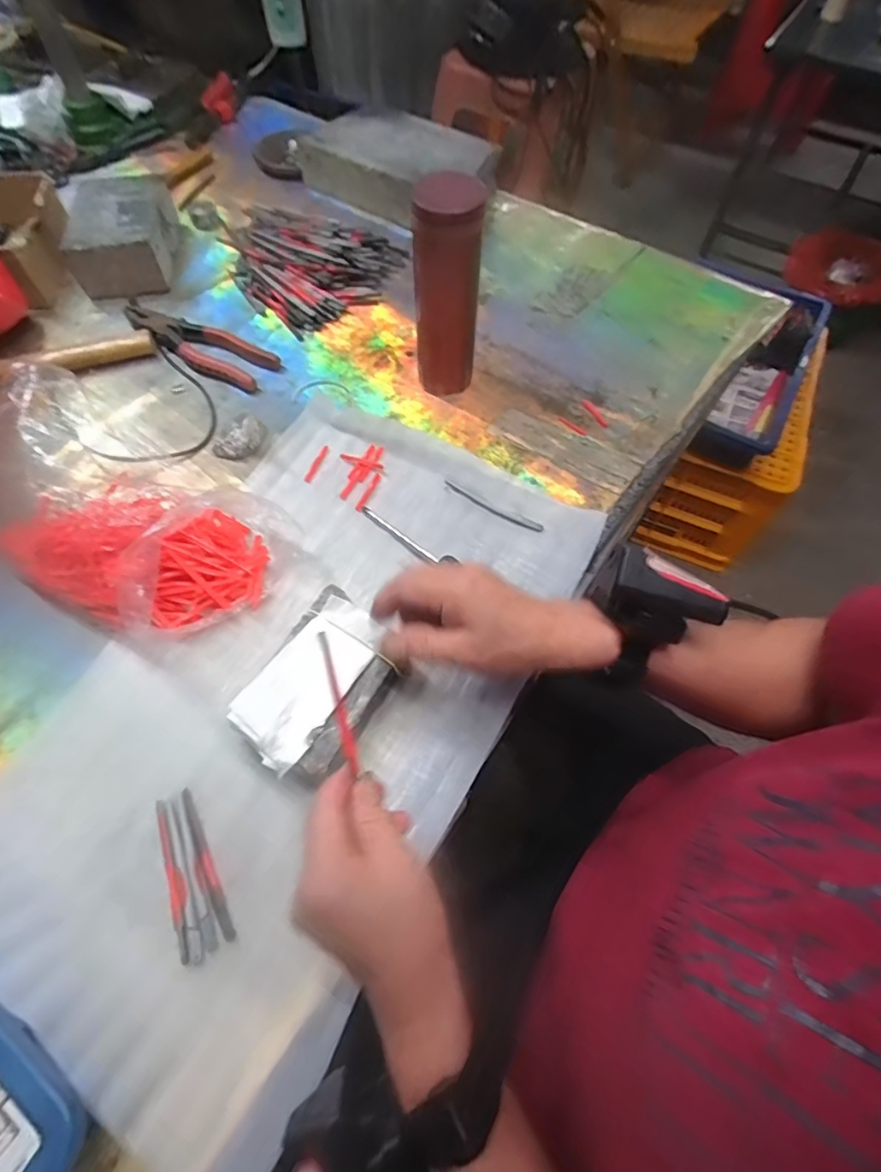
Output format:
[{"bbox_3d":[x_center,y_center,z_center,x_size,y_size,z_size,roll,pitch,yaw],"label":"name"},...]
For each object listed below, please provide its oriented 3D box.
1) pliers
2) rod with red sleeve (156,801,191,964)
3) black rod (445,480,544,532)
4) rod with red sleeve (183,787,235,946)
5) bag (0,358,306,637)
[{"bbox_3d":[-0.274,-0.271,0.604,0.203,0.017,0.061,26,65,13],"label":"pliers"},{"bbox_3d":[-0.179,0.195,0.365,0.012,0.006,0.100,-19,64,-10],"label":"rod with red sleeve"},{"bbox_3d":[0.048,-0.073,0.510,0.103,0.004,0.010,28,65,14],"label":"black rod"},{"bbox_3d":[-0.161,0.188,0.372,0.010,0.004,0.102,-27,65,-14],"label":"rod with red sleeve"},{"bbox_3d":[-0.265,-0.058,0.450,0.251,0.089,0.162,30,66,15],"label":"bag"}]

